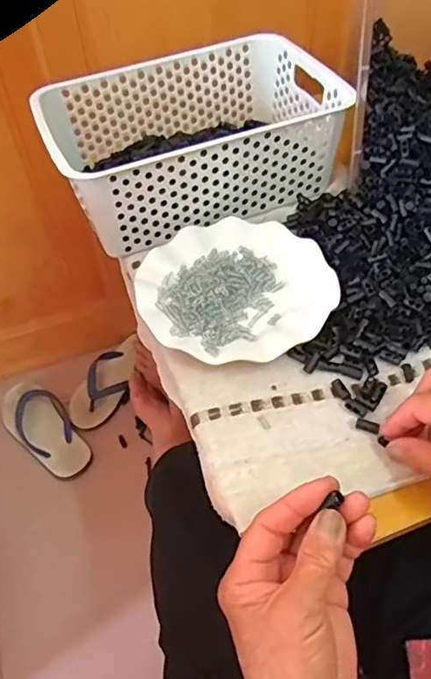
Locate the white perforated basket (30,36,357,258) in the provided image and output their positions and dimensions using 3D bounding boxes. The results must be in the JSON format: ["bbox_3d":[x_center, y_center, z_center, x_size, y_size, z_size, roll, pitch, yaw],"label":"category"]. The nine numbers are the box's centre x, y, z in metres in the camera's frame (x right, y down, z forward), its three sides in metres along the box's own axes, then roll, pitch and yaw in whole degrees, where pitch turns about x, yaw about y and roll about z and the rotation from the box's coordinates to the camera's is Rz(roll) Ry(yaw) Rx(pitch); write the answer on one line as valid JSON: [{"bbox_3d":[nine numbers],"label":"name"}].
[{"bbox_3d":[-0.027,-0.227,0.615,0.298,0.102,0.206,-17,52,-11],"label":"white perforated basket"}]

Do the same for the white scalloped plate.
[{"bbox_3d":[0.017,-0.052,0.524,0.178,0.015,0.177,-1,51,2],"label":"white scalloped plate"}]

